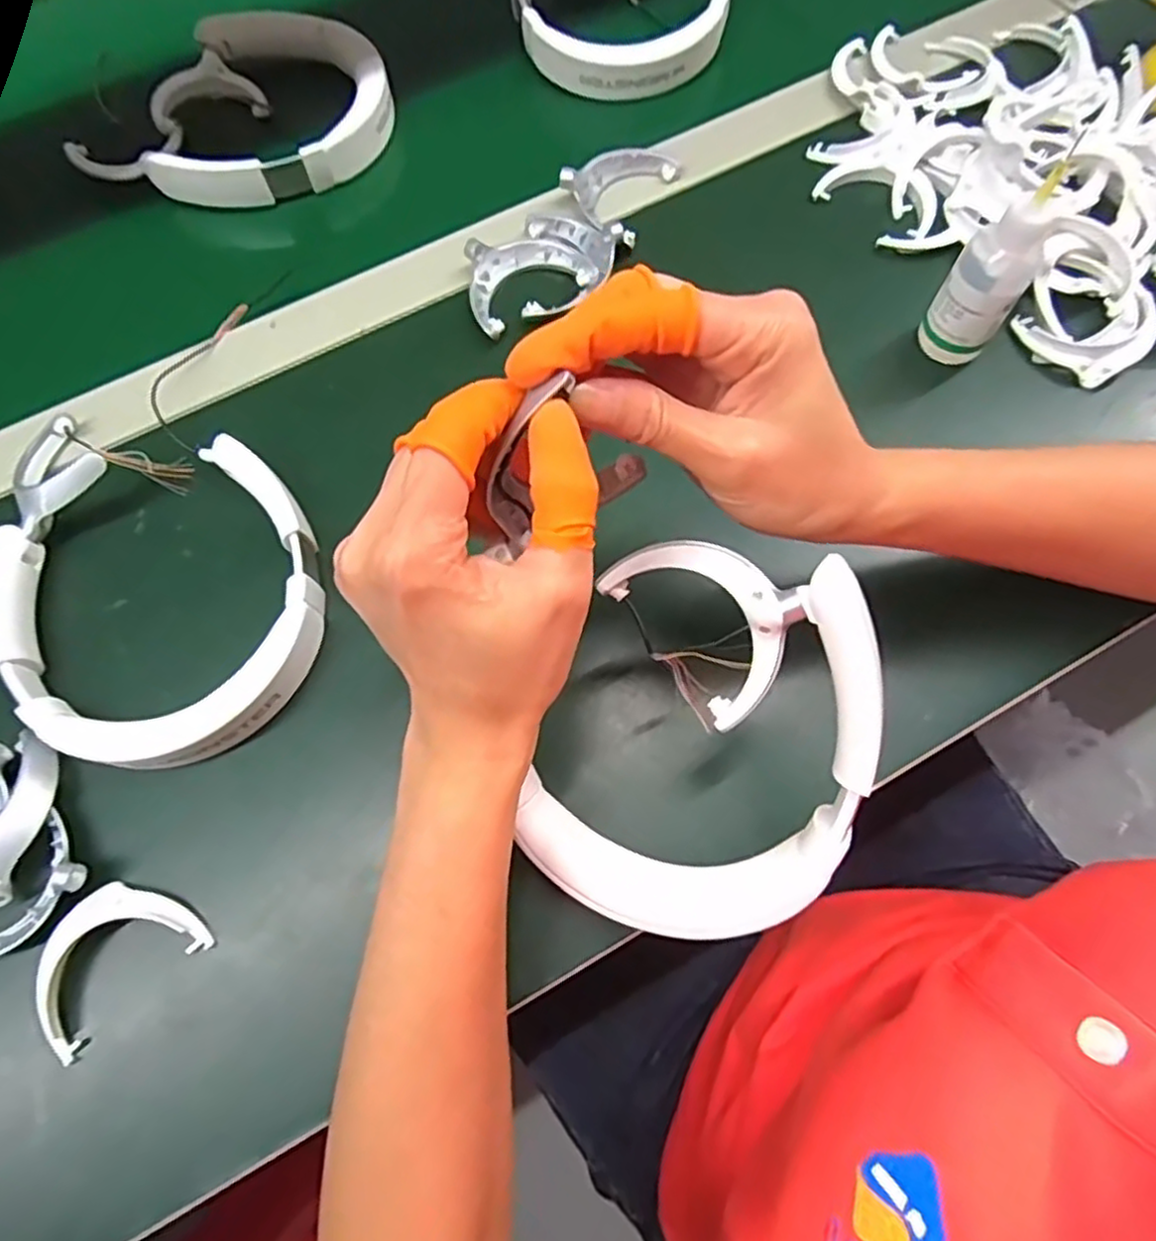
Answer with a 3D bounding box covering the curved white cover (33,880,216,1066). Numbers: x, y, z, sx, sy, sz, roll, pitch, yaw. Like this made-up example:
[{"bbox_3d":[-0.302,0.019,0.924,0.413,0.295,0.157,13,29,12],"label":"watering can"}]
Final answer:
[{"bbox_3d":[-0.197,0.138,0.292,0.068,0.016,0.048,-39,73,-11],"label":"curved white cover"}]

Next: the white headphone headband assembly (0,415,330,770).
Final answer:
[{"bbox_3d":[-0.204,-0.016,0.337,0.174,0.031,0.164,-1,70,2],"label":"white headphone headband assembly"}]

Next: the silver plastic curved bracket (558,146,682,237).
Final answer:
[{"bbox_3d":[0.023,-0.265,0.421,0.051,0.015,0.080,30,74,12],"label":"silver plastic curved bracket"}]

